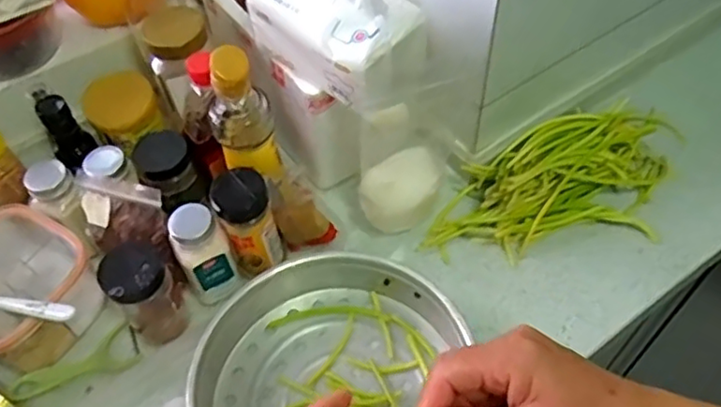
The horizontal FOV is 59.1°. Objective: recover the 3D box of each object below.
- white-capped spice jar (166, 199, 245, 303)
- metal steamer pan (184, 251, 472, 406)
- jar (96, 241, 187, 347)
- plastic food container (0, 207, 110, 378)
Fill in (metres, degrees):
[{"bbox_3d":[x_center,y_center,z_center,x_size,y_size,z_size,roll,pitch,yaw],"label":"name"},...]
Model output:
[{"bbox_3d":[-0.154,0.051,0.636,0.049,0.106,0.049,-1,55,1],"label":"white-capped spice jar"},{"bbox_3d":[-0.020,0.169,0.587,0.239,0.069,0.254,-1,55,1],"label":"metal steamer pan"},{"bbox_3d":[-0.210,0.086,0.624,0.057,0.115,0.057,-1,55,1],"label":"jar"},{"bbox_3d":[-0.347,0.087,0.645,0.127,0.090,0.134,23,59,17],"label":"plastic food container"}]

